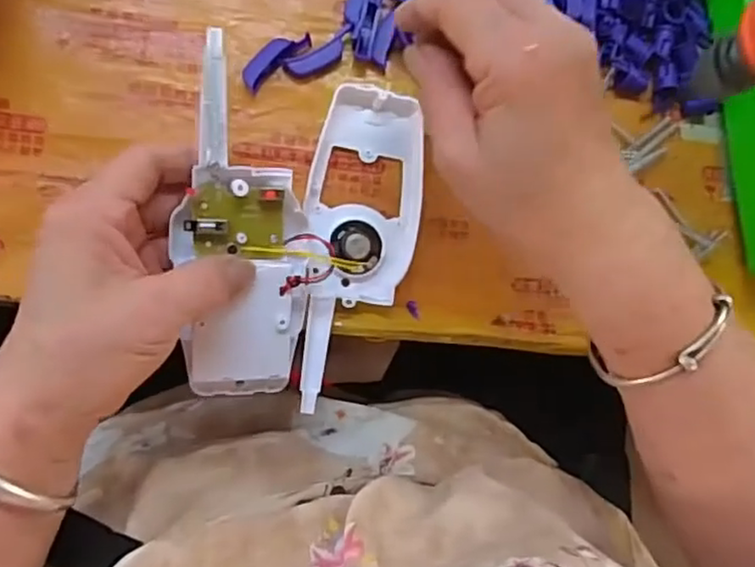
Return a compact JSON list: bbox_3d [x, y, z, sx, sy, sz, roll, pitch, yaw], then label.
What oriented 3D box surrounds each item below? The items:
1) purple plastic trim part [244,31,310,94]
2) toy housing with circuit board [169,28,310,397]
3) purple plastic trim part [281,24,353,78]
[{"bbox_3d":[-0.054,-0.119,0.350,0.042,0.006,0.014,-43,95,-9],"label":"purple plastic trim part"},{"bbox_3d":[-0.064,-0.025,0.312,0.059,0.018,0.162,-5,101,-9],"label":"toy housing with circuit board"},{"bbox_3d":[-0.029,-0.122,0.354,0.042,0.004,0.013,-33,93,-10],"label":"purple plastic trim part"}]

